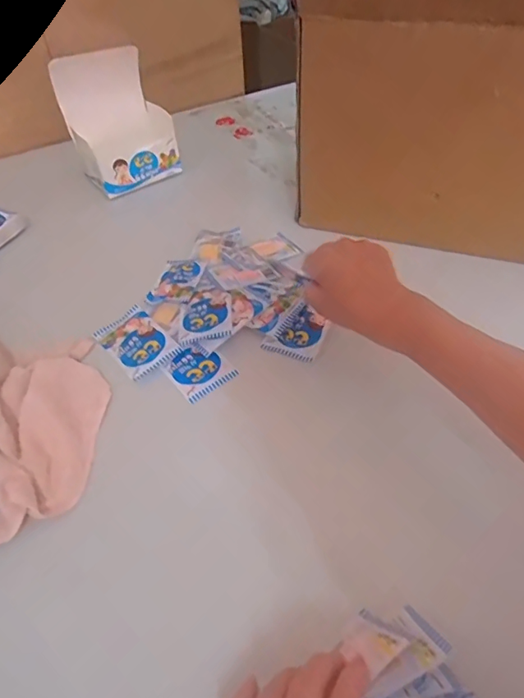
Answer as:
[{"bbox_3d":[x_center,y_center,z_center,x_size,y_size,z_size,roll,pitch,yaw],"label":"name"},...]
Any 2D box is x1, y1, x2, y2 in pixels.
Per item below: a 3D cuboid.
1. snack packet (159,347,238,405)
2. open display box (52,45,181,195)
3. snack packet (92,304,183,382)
[{"bbox_3d":[-0.069,0.023,0.522,0.063,0.013,0.062,-36,55,-25],"label":"snack packet"},{"bbox_3d":[-0.224,-0.360,0.748,0.151,0.172,0.113,-29,52,-20],"label":"open display box"},{"bbox_3d":[-0.145,-0.010,0.547,0.063,0.008,0.098,-35,55,-24],"label":"snack packet"}]

